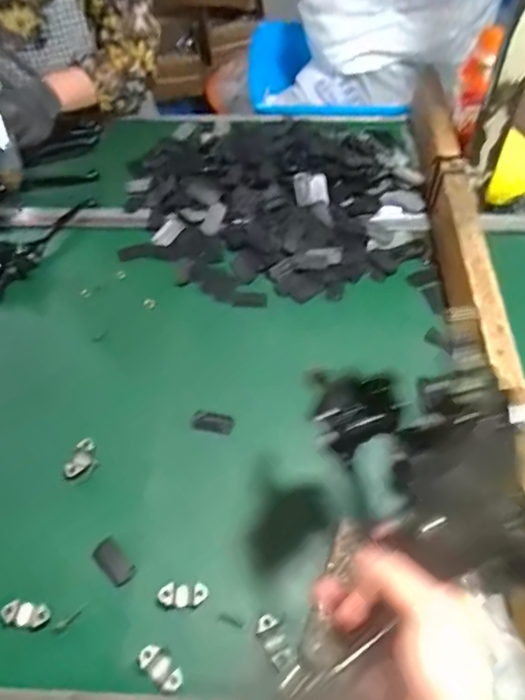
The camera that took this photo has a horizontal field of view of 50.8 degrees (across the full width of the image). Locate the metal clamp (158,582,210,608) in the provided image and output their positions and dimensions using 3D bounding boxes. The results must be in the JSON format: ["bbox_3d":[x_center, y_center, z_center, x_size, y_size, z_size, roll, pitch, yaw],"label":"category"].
[{"bbox_3d":[-0.076,0.237,0.533,0.046,0.016,0.019,-2,55,1],"label":"metal clamp"}]

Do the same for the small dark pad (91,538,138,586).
[{"bbox_3d":[-0.150,0.213,0.556,0.026,0.005,0.048,-40,62,-23],"label":"small dark pad"}]

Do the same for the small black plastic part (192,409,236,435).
[{"bbox_3d":[-0.058,0.084,0.650,0.051,0.004,0.025,12,56,11],"label":"small black plastic part"}]

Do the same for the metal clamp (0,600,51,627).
[{"bbox_3d":[-0.226,0.251,0.526,0.047,0.007,0.021,3,55,5],"label":"metal clamp"}]

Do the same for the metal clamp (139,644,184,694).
[{"bbox_3d":[-0.091,0.288,0.501,0.042,0.019,0.025,35,63,24],"label":"metal clamp"}]

